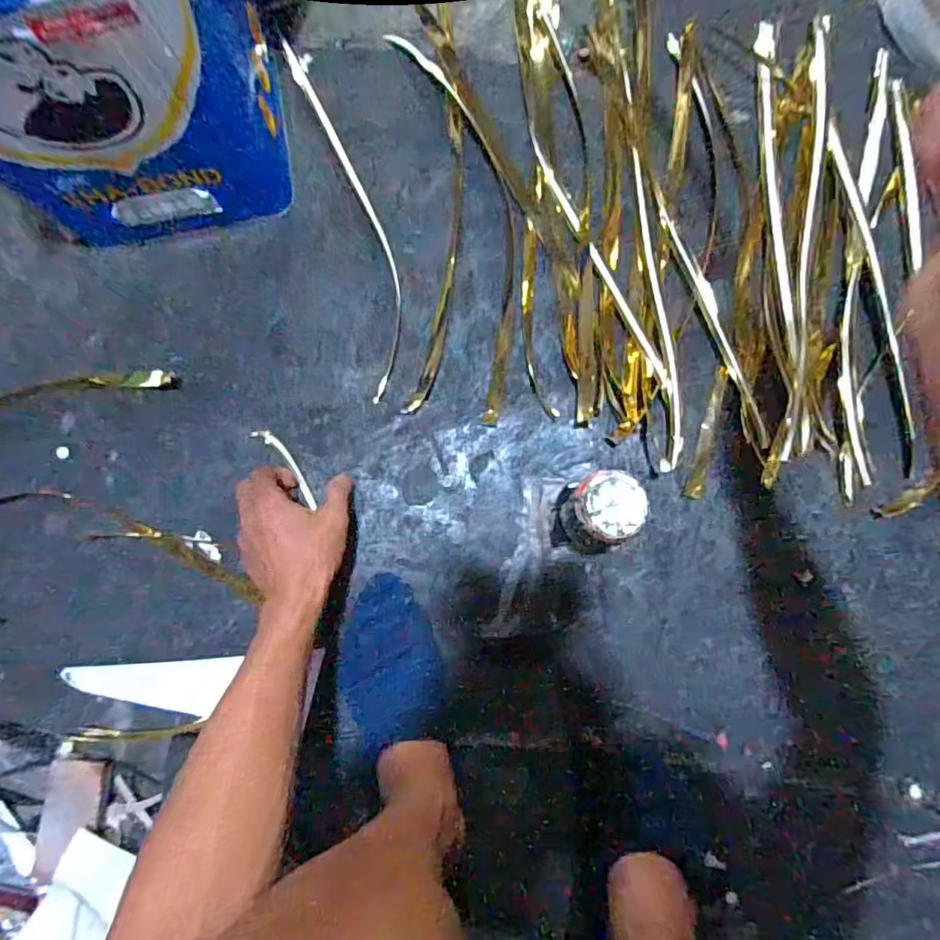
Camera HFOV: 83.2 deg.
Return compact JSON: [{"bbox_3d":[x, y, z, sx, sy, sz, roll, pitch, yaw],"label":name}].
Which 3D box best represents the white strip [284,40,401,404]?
[{"bbox_3d":[-0.125,-0.277,0.567,0.054,0.011,0.419,-15,85,0],"label":"white strip"}]

